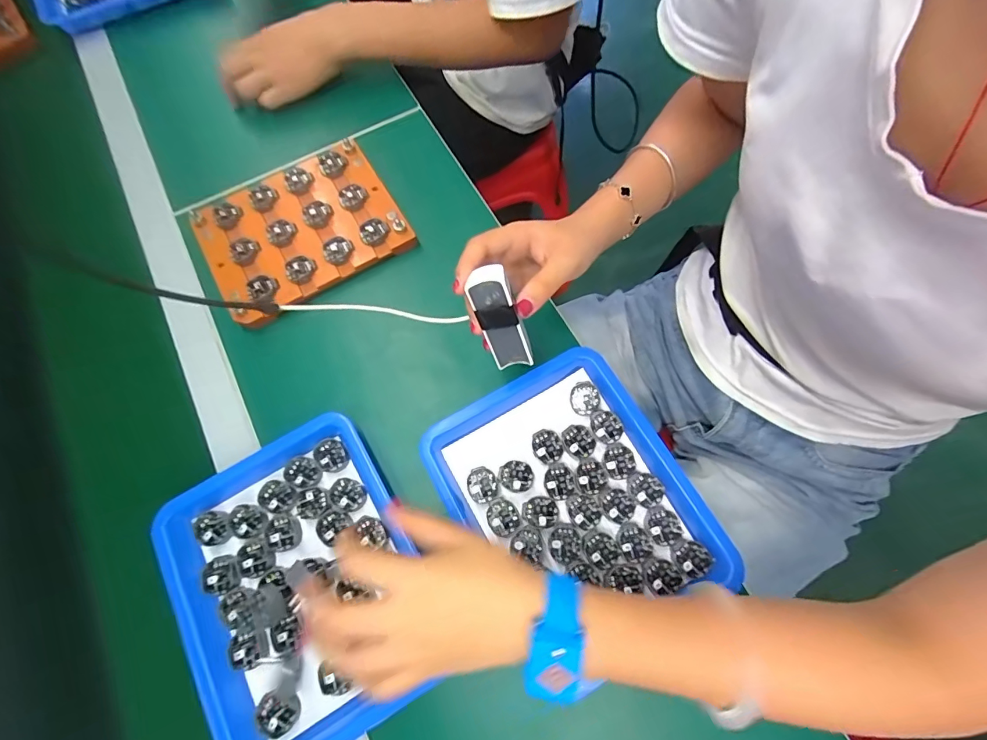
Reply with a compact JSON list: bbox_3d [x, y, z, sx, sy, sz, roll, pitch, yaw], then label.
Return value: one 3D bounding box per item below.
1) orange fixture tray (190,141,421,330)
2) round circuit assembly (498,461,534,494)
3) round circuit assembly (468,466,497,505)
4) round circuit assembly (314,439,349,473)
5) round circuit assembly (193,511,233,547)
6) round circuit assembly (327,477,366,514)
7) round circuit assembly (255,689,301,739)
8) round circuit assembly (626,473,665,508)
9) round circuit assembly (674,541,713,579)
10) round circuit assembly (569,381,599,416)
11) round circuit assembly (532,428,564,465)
[{"bbox_3d":[-0.198,-0.146,0.453,0.189,0.031,0.155,-31,74,-8],"label":"orange fixture tray"},{"bbox_3d":[0.019,0.088,0.358,0.026,0.004,0.025,0,73,1],"label":"round circuit assembly"},{"bbox_3d":[-0.009,0.094,0.356,0.024,0.004,0.028,-22,73,-5],"label":"round circuit assembly"},{"bbox_3d":[-0.138,0.073,0.371,0.031,0.004,0.026,41,78,13],"label":"round circuit assembly"},{"bbox_3d":[-0.228,0.128,0.353,0.029,0.004,0.028,0,73,1],"label":"round circuit assembly"},{"bbox_3d":[-0.121,0.104,0.361,0.030,0.006,0.026,21,74,8],"label":"round circuit assembly"},{"bbox_3d":[-0.155,0.247,0.313,0.031,0.009,0.026,-1,73,1],"label":"round circuit assembly"},{"bbox_3d":[0.121,0.096,0.350,0.028,0.004,0.026,0,73,1],"label":"round circuit assembly"},{"bbox_3d":[0.151,0.144,0.331,0.025,0.007,0.023,0,73,1],"label":"round circuit assembly"},{"bbox_3d":[0.078,0.024,0.374,0.025,0.004,0.027,0,73,1],"label":"round circuit assembly"},{"bbox_3d":[0.045,0.064,0.364,0.025,0.004,0.029,-22,73,-5],"label":"round circuit assembly"}]

